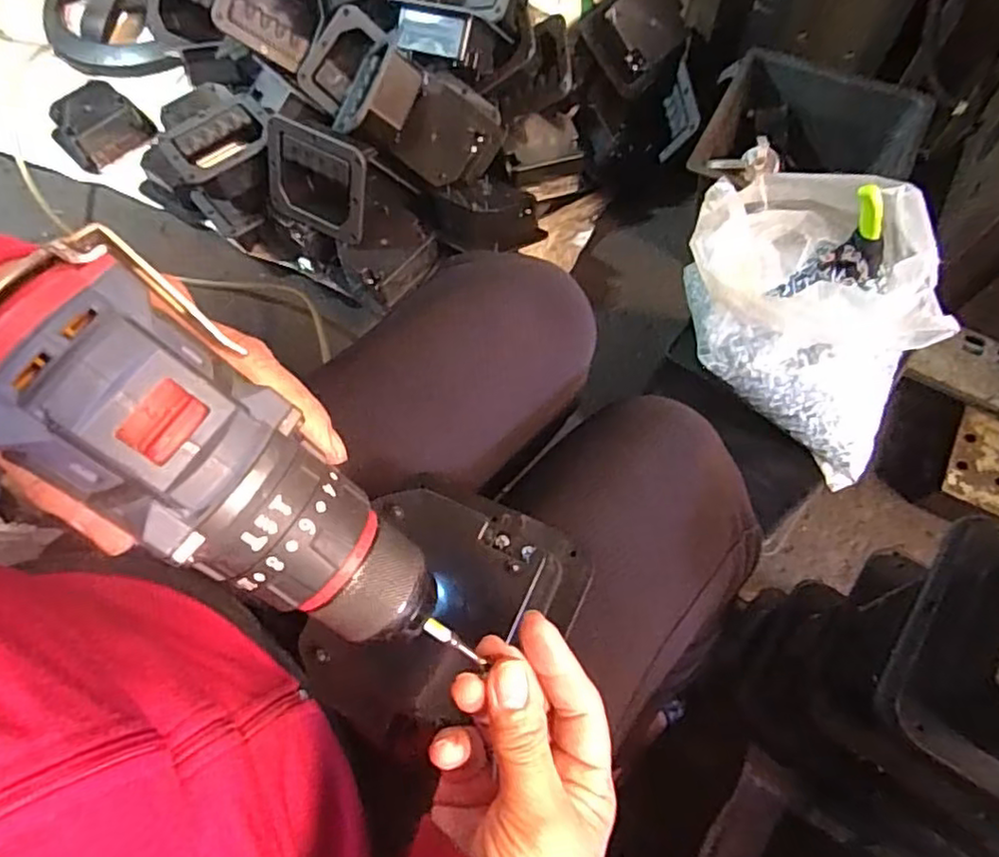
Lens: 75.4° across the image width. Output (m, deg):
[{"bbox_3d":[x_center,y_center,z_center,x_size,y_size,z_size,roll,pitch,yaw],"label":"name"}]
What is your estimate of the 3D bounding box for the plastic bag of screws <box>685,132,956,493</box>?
[{"bbox_3d":[0.258,-0.098,0.572,0.191,0.153,0.217,11,69,8],"label":"plastic bag of screws"}]

